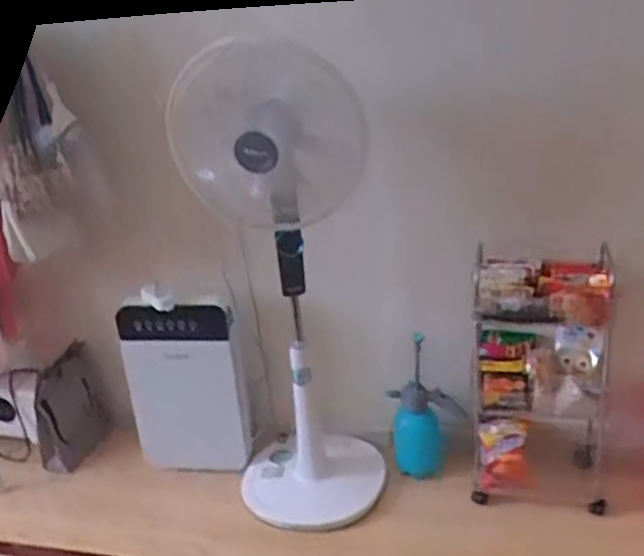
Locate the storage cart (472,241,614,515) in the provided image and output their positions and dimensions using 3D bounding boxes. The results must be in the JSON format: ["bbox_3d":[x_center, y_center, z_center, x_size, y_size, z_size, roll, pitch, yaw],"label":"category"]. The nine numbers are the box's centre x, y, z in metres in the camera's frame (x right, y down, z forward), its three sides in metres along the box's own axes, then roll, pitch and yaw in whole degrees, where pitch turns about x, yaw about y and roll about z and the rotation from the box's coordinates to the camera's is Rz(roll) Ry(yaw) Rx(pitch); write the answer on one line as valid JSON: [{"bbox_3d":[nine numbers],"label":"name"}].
[{"bbox_3d":[0.565,0.272,1.883,0.333,0.600,0.344,1,23,15],"label":"storage cart"}]

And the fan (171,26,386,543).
[{"bbox_3d":[-0.078,0.088,1.801,0.441,1.285,0.320,-8,23,-9],"label":"fan"}]

